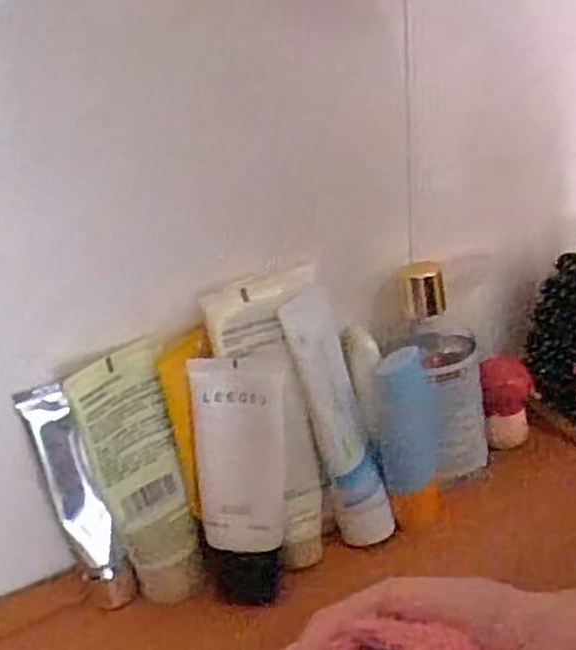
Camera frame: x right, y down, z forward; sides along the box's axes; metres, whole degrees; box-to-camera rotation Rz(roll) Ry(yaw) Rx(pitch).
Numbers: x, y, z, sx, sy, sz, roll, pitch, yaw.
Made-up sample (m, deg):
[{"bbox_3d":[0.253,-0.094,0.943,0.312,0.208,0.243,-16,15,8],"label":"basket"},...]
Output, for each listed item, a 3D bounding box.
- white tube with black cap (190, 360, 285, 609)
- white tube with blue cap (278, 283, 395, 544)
[{"bbox_3d":[-0.026,0.089,0.419,0.051,0.143,0.029,3,13,14],"label":"white tube with black cap"},{"bbox_3d":[0.030,0.055,0.437,0.036,0.152,0.024,-21,12,-21],"label":"white tube with blue cap"}]

